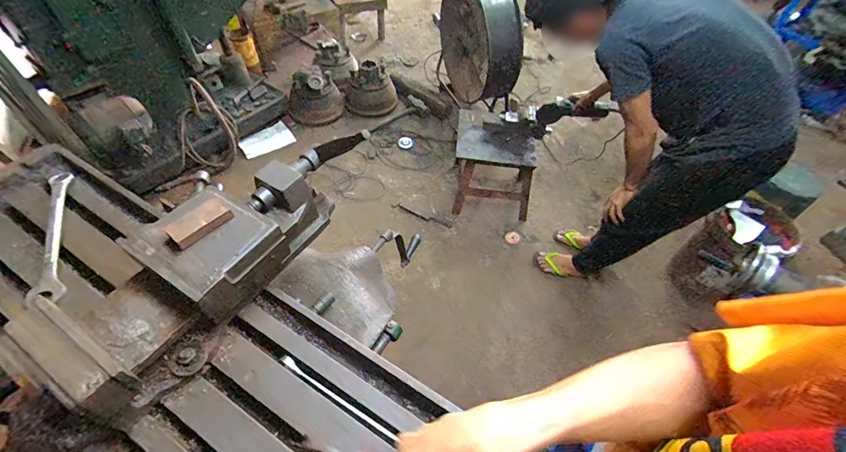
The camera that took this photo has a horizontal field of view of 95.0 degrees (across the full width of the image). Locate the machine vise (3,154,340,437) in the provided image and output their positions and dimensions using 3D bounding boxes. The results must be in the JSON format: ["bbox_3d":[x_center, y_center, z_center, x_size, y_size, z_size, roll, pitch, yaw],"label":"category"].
[{"bbox_3d":[-0.285,0.043,0.526,0.142,0.108,0.388,28,55,17],"label":"machine vise"}]

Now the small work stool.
[{"bbox_3d":[0.343,-0.304,1.840,0.390,0.442,0.302,7,52,2],"label":"small work stool"}]

